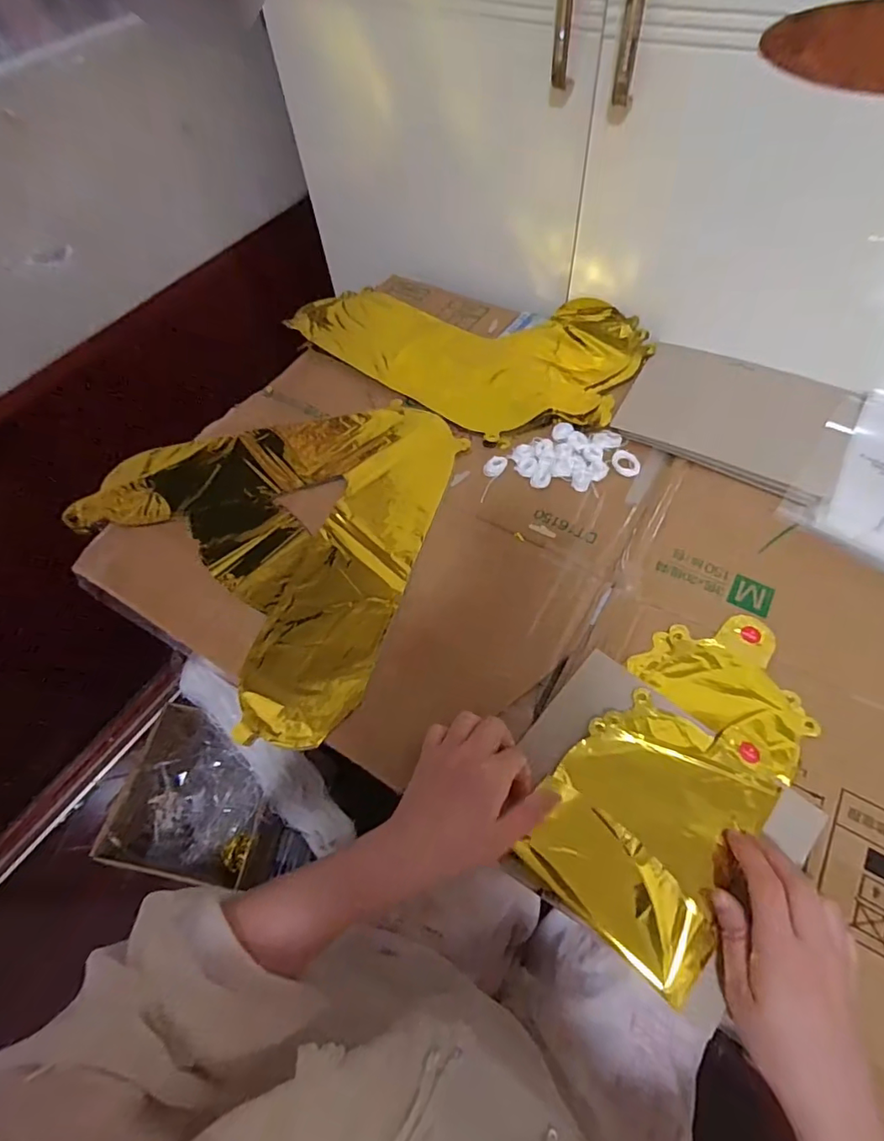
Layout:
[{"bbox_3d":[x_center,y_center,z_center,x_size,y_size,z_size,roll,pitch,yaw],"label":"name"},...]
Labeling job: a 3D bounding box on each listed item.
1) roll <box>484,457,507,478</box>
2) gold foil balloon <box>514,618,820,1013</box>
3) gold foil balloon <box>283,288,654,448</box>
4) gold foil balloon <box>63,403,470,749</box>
[{"bbox_3d":[0.055,-0.108,0.545,0.020,0.006,0.025,26,63,19],"label":"roll"},{"bbox_3d":[0.178,0.143,0.393,0.128,0.010,0.257,33,67,22],"label":"gold foil balloon"},{"bbox_3d":[0.027,-0.297,0.657,0.419,0.027,0.243,35,66,23],"label":"gold foil balloon"},{"bbox_3d":[-0.180,-0.059,0.528,0.358,0.008,0.354,21,61,16],"label":"gold foil balloon"}]

